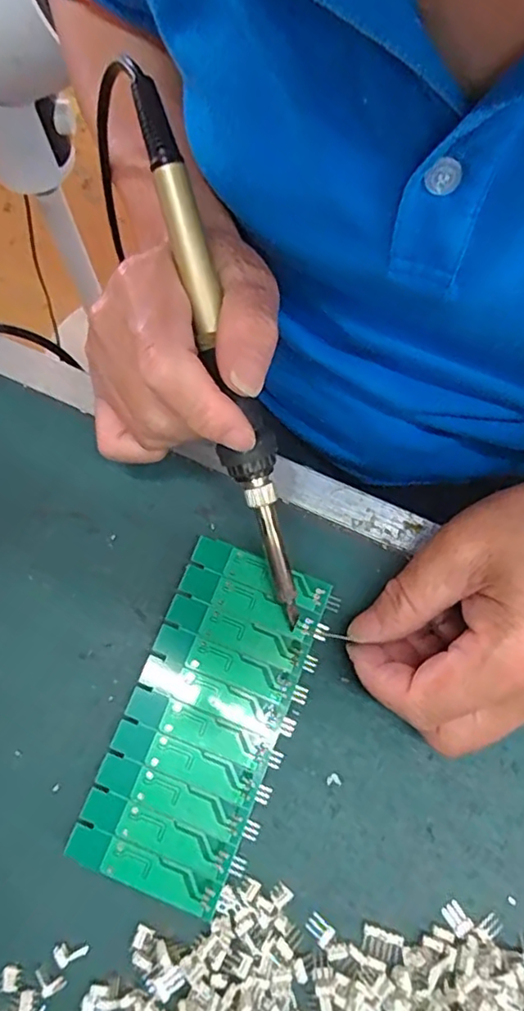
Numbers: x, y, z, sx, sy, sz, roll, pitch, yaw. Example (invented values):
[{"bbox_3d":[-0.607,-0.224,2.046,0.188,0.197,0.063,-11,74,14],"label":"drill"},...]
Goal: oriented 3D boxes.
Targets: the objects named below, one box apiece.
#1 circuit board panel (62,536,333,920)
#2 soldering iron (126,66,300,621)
[{"bbox_3d":[-0.023,0.088,0.259,0.062,0.011,0.137,21,75,7],"label":"circuit board panel"},{"bbox_3d":[-0.014,-0.049,0.231,0.019,0.015,0.201,-18,101,-4],"label":"soldering iron"}]

